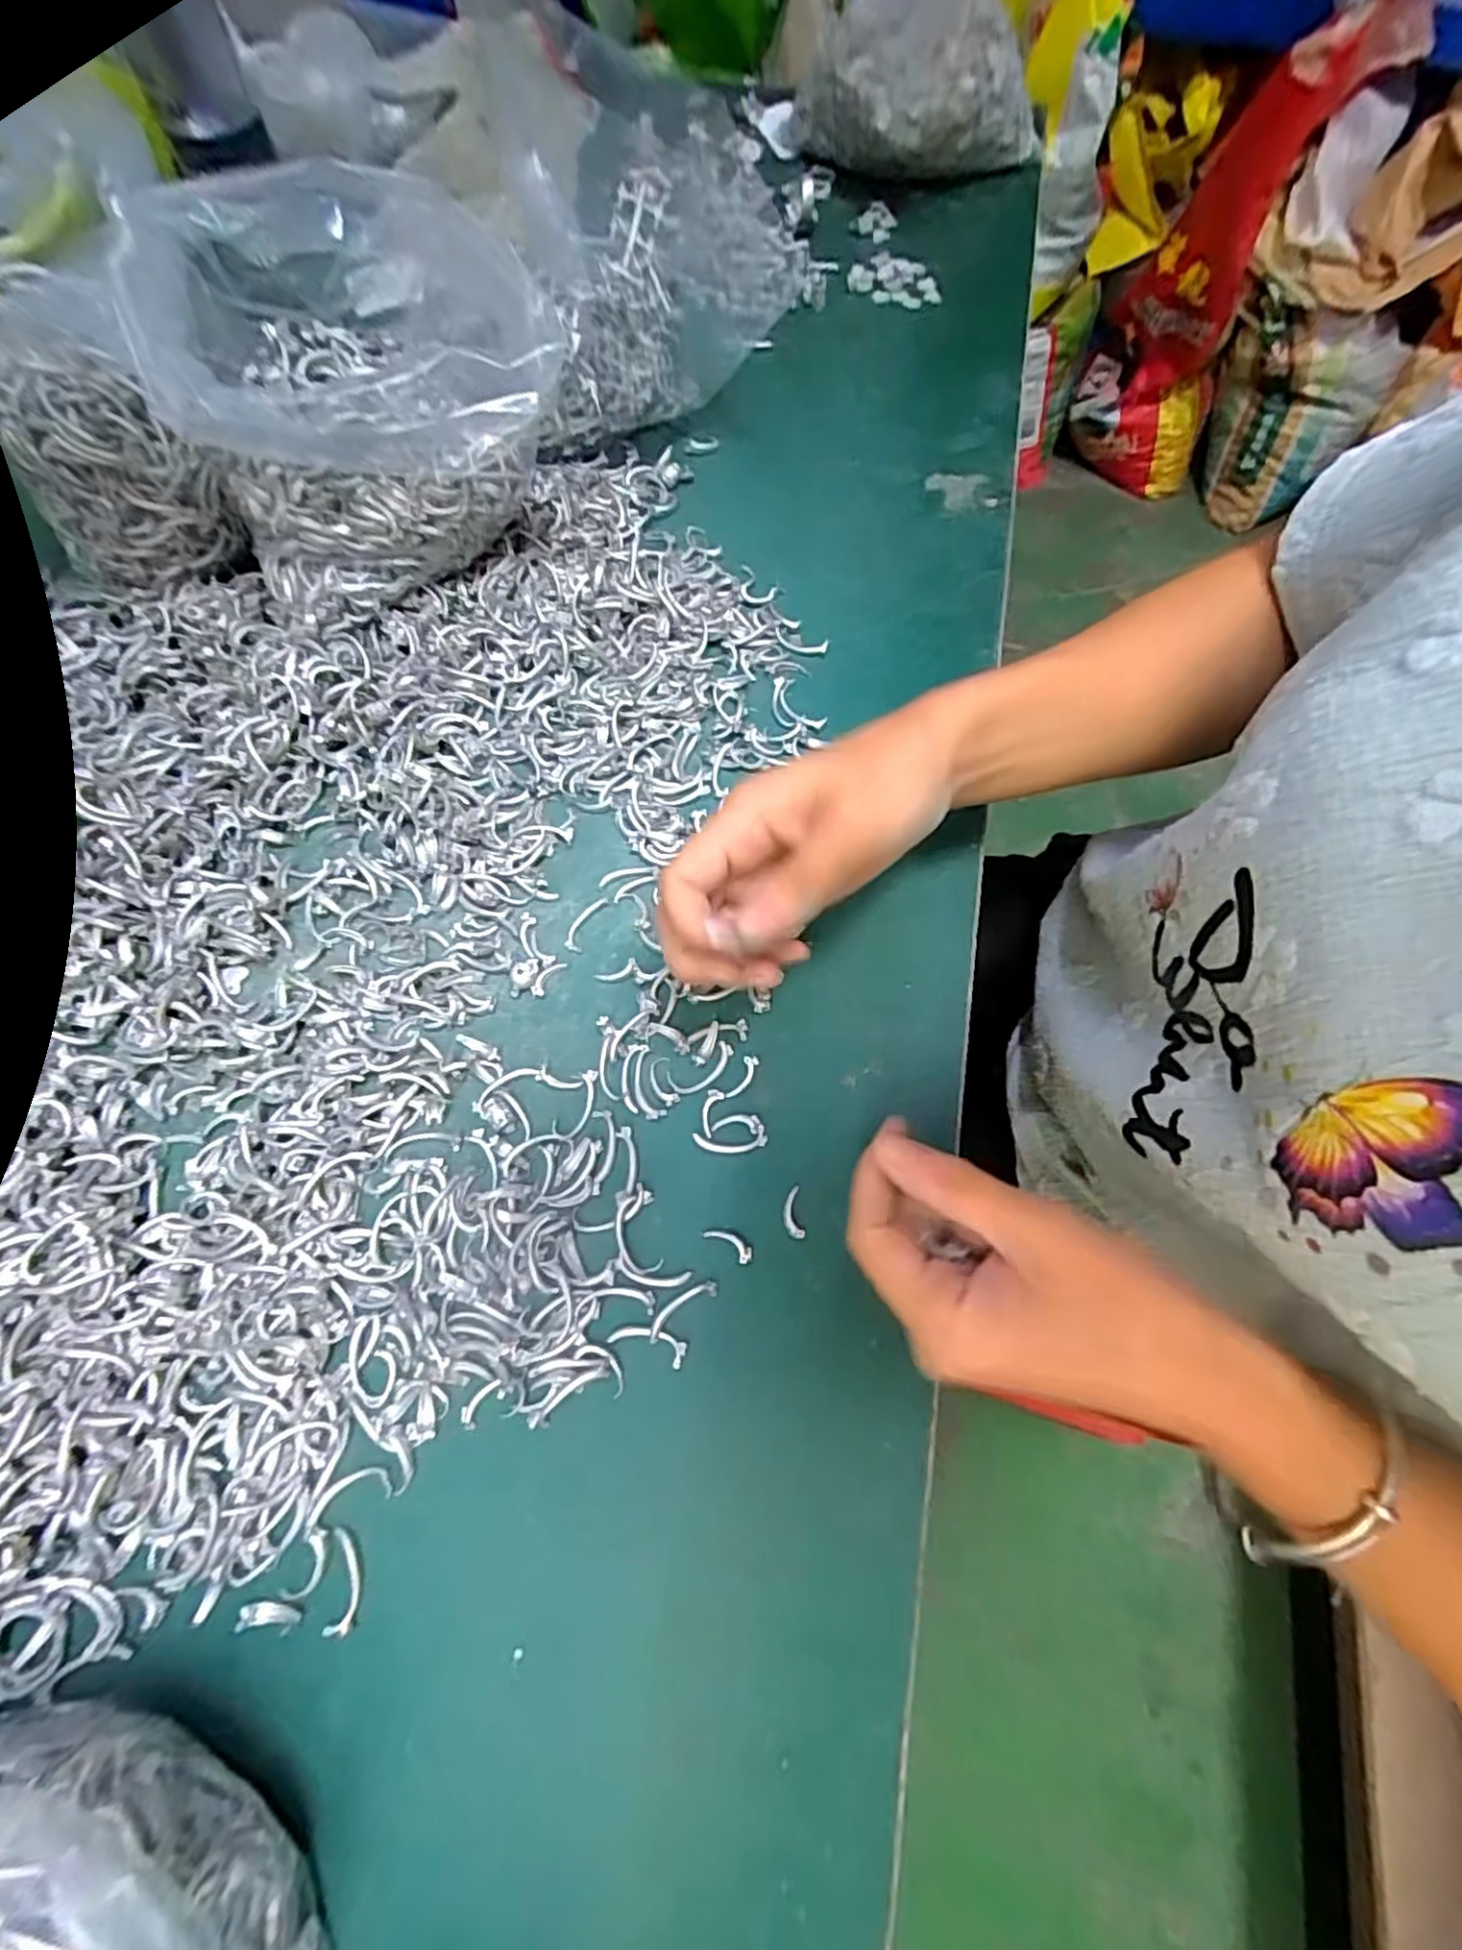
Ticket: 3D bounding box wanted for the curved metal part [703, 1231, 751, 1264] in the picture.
[{"bbox_3d":[-0.001,0.105,0.281,0.020,0.004,0.007,32,72,10],"label":"curved metal part"}]

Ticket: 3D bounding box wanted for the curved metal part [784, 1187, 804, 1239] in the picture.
[{"bbox_3d":[0.025,0.095,0.286,0.008,0.004,0.020,-5,70,-3],"label":"curved metal part"}]

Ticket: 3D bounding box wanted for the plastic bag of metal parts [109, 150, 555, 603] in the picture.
[{"bbox_3d":[-0.171,-0.267,0.342,0.167,0.137,0.110,-24,72,-10],"label":"plastic bag of metal parts"}]

